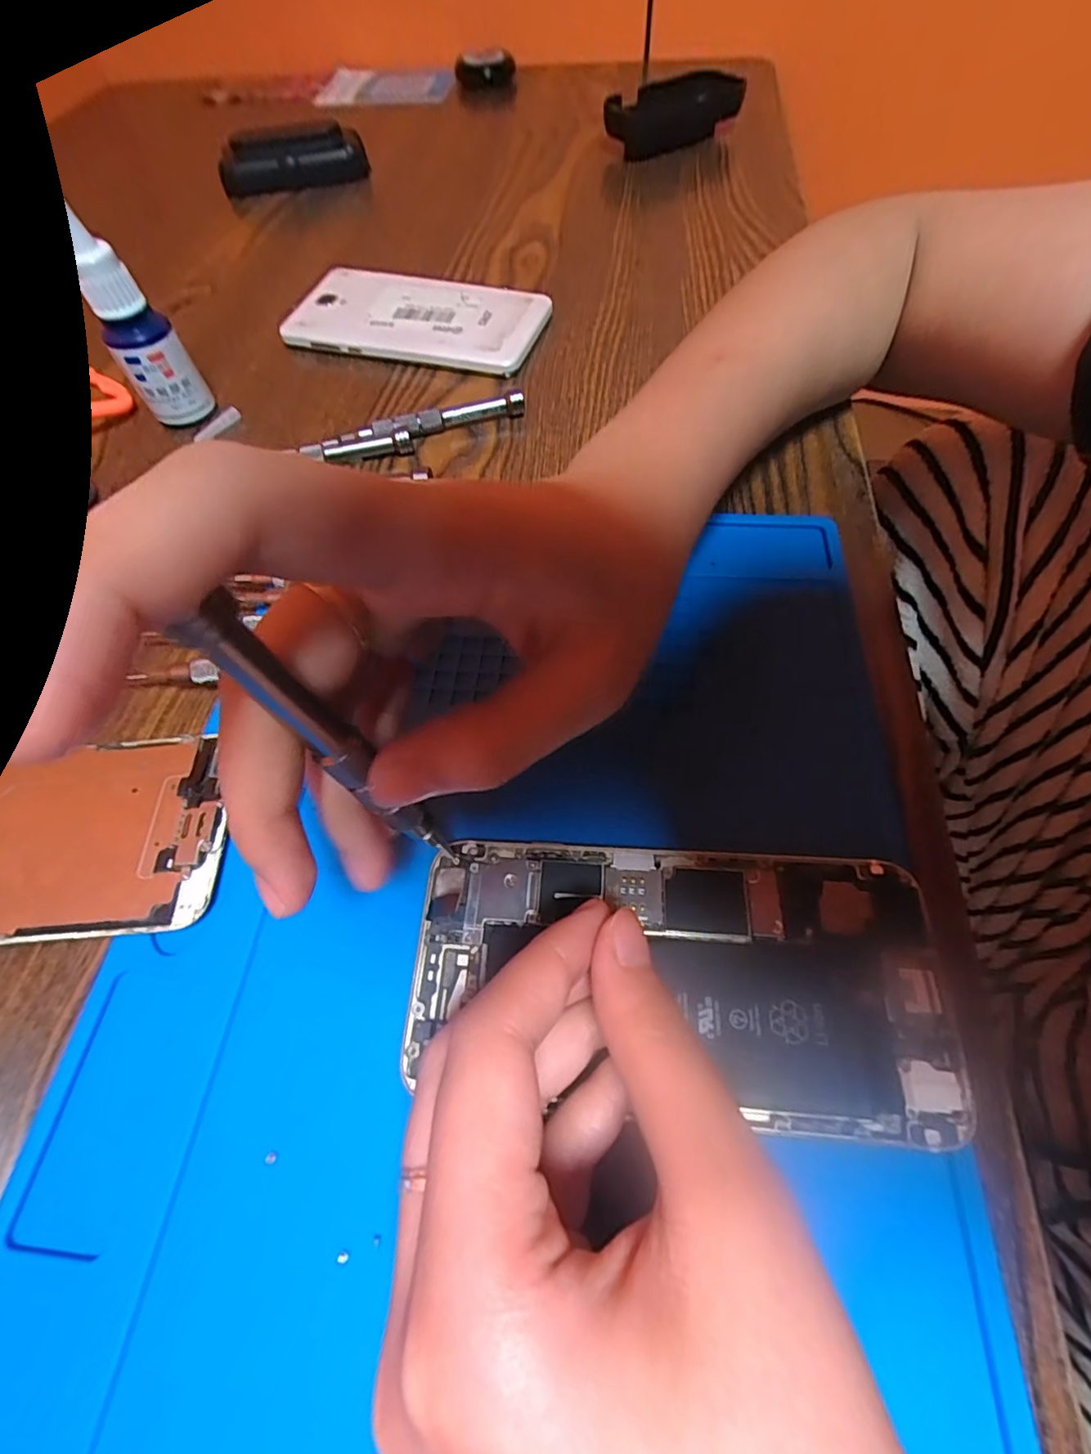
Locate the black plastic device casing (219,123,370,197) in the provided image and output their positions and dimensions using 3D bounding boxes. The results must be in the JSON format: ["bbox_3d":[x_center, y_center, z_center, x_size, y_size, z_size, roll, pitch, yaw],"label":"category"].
[{"bbox_3d":[-0.192,-0.432,0.424,0.108,0.031,0.039,-23,62,-9],"label":"black plastic device casing"}]

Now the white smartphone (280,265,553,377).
[{"bbox_3d":[-0.073,-0.232,0.316,0.138,0.014,0.070,15,63,11],"label":"white smartphone"}]

